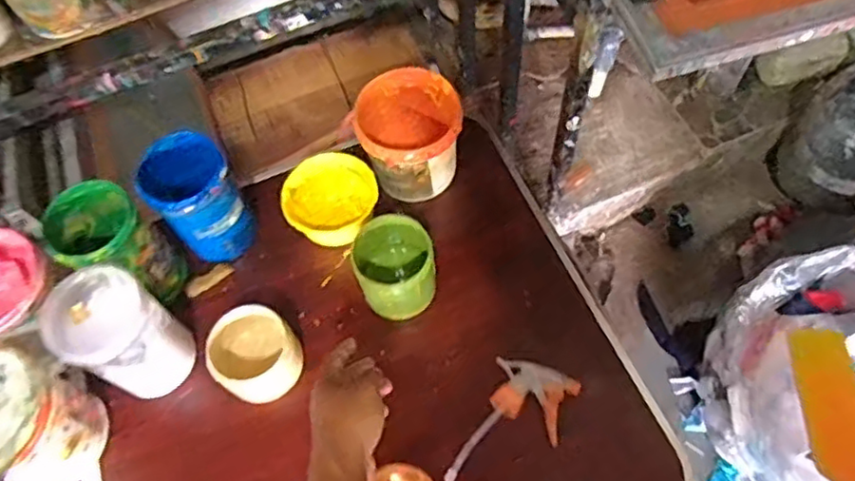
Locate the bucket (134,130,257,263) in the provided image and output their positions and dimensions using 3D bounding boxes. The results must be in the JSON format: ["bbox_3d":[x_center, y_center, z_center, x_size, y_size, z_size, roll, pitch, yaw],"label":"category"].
[{"bbox_3d":[-0.271,-0.042,0.768,0.098,0.152,0.105,-2,62,3],"label":"bucket"}]

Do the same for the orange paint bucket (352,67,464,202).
[{"bbox_3d":[-0.021,-0.131,0.805,0.121,0.107,0.125,-2,62,3],"label":"orange paint bucket"}]

